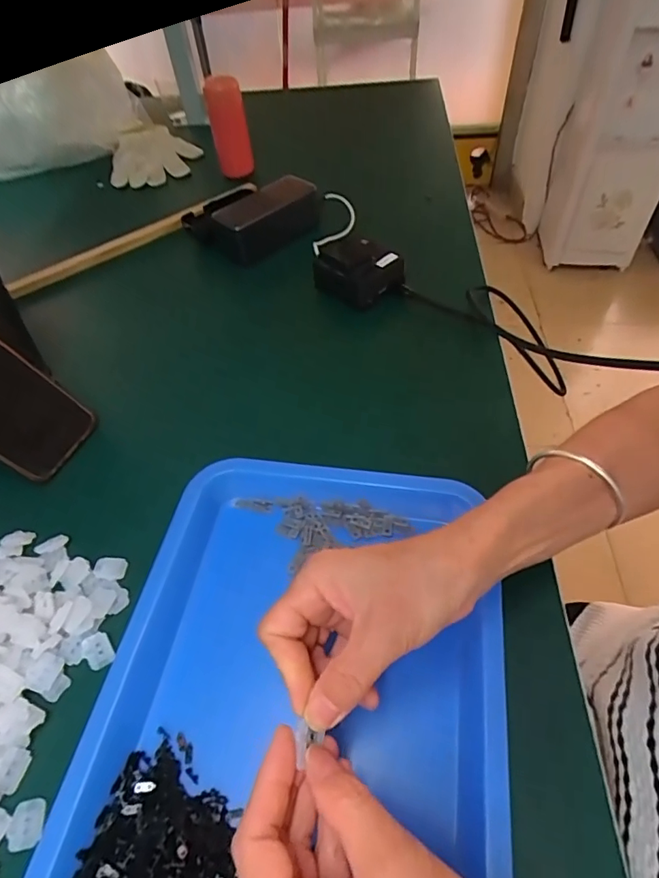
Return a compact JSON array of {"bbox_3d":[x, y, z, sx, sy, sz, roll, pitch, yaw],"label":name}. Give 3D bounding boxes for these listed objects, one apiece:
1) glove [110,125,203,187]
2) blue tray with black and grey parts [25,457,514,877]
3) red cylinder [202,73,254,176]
[{"bbox_3d":[-0.281,-0.465,0.794,0.142,0.018,0.199,-11,52,-5],"label":"glove"},{"bbox_3d":[-0.016,0.144,0.294,0.240,0.038,0.281,6,52,9],"label":"blue tray with black and grey parts"},{"bbox_3d":[-0.147,-0.457,0.717,0.051,0.133,0.045,-13,52,-6],"label":"red cylinder"}]

